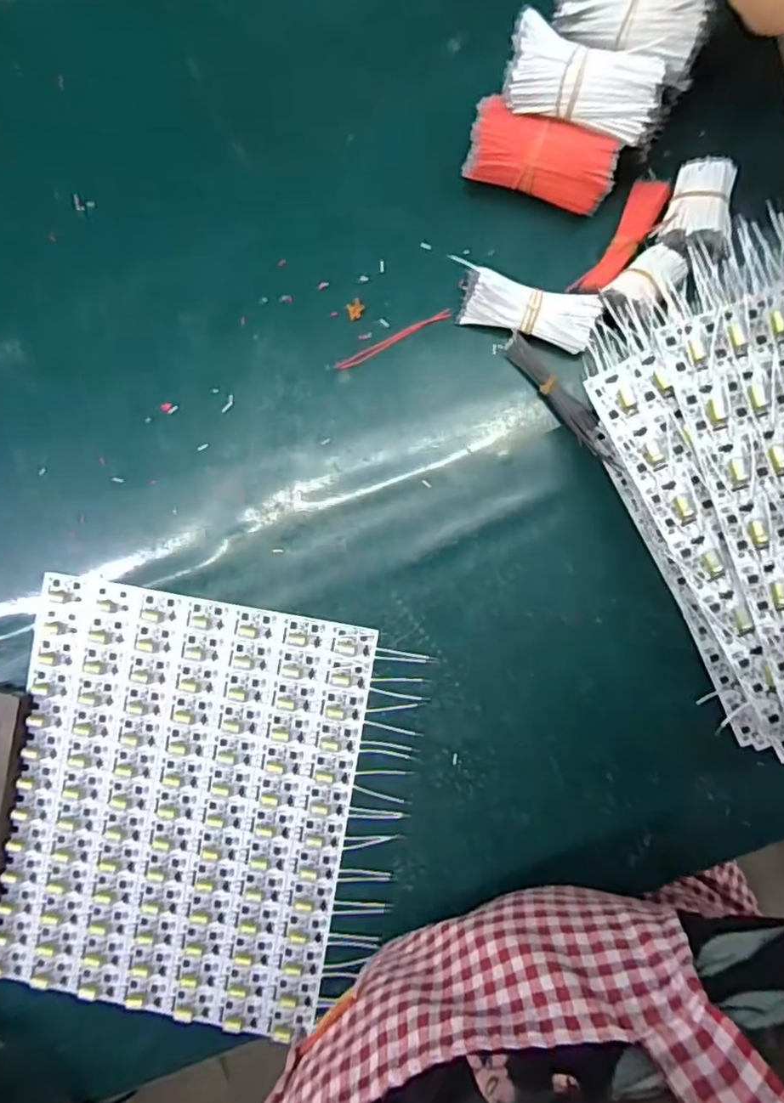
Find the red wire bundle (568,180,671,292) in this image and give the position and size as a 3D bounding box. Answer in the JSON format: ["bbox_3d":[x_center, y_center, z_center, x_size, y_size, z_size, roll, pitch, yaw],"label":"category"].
[{"bbox_3d":[0.155,-0.210,0.397,0.025,0.010,0.087,34,92,3],"label":"red wire bundle"}]

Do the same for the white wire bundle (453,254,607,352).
[{"bbox_3d":[0.089,-0.161,0.394,0.092,0.029,0.034,14,91,3],"label":"white wire bundle"}]

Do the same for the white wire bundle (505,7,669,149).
[{"bbox_3d":[0.117,-0.276,0.352,0.098,0.035,0.045,16,91,3],"label":"white wire bundle"}]

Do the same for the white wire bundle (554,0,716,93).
[{"bbox_3d":[0.145,-0.322,0.360,0.092,0.022,0.041,25,92,3],"label":"white wire bundle"}]

